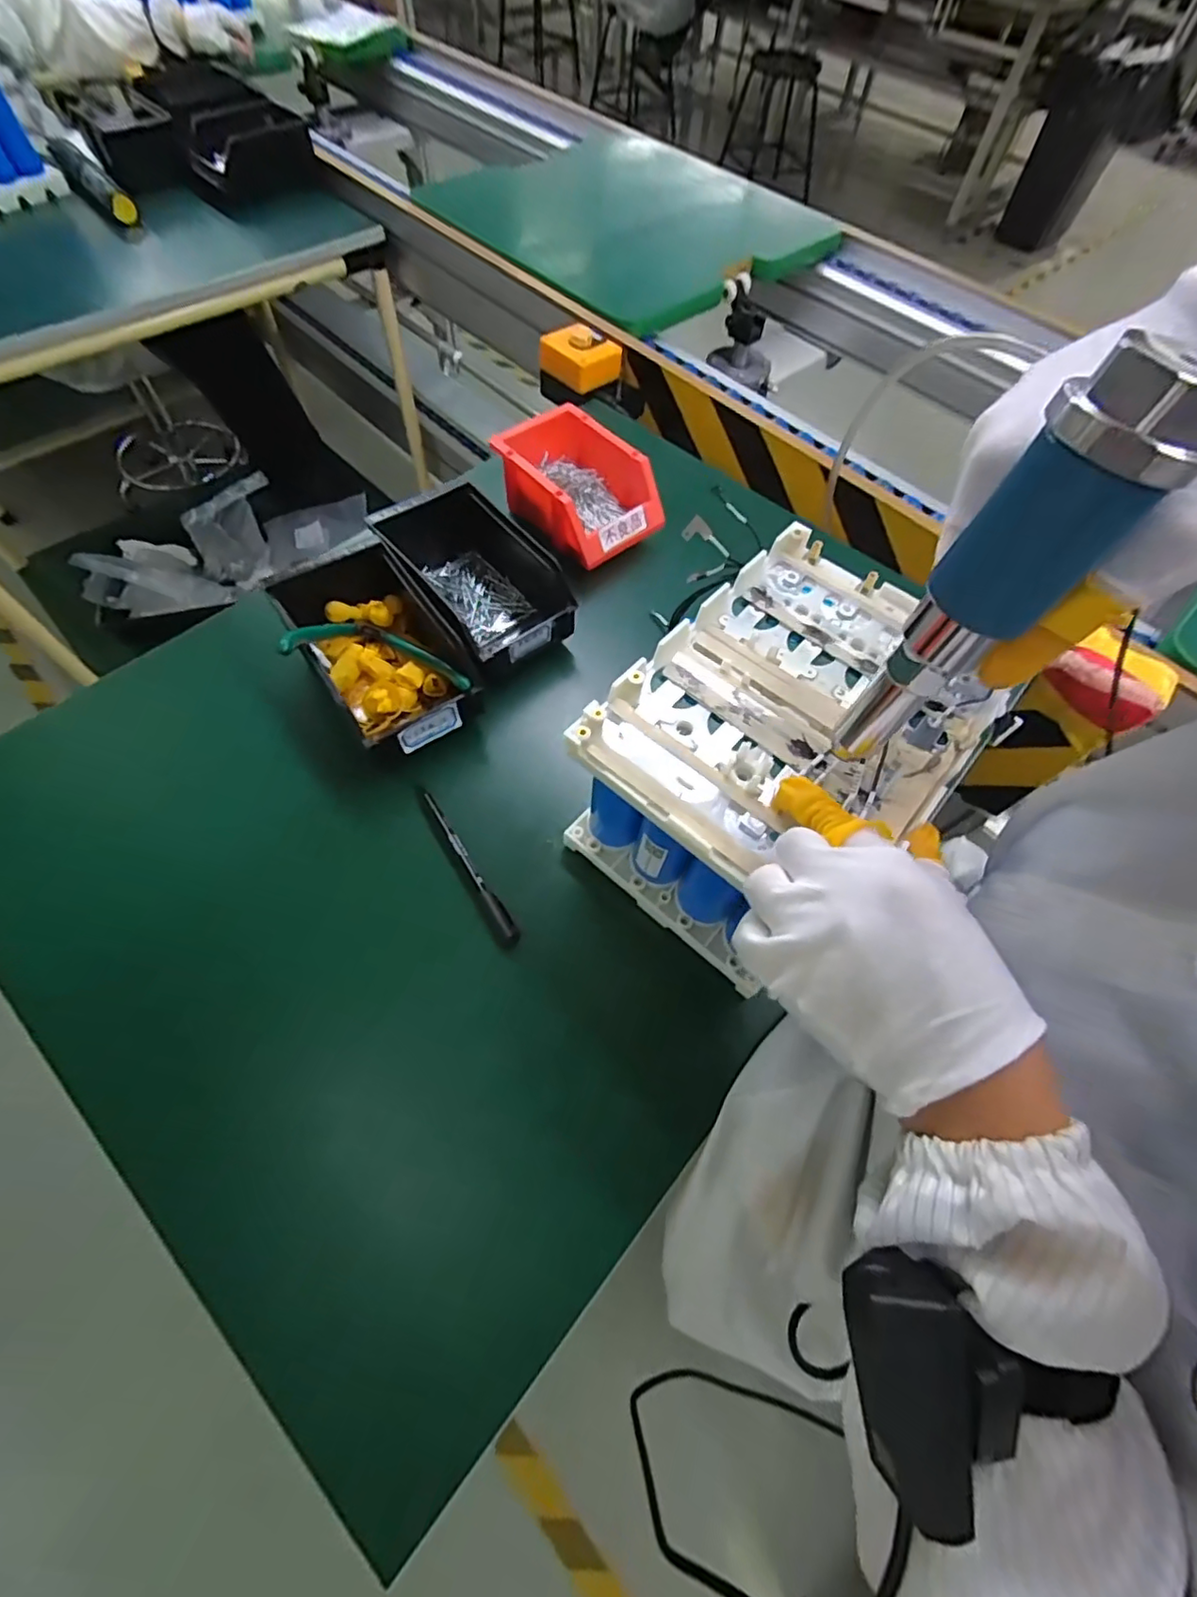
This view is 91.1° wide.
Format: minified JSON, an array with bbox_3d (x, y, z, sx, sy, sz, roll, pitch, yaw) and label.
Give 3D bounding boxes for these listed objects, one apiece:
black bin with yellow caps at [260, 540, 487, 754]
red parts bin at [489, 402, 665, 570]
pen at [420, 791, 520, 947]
[{"bbox_3d":[-0.185,-0.127,0.486,0.112,0.073,0.187,-27,67,-16],"label":"black bin with yellow caps"},{"bbox_3d":[-0.030,-0.320,0.598,0.178,0.067,0.120,42,68,17],"label":"red parts bin"},{"bbox_3d":[-0.099,0.049,0.436,0.016,0.009,0.139,-30,68,-17],"label":"pen"}]

